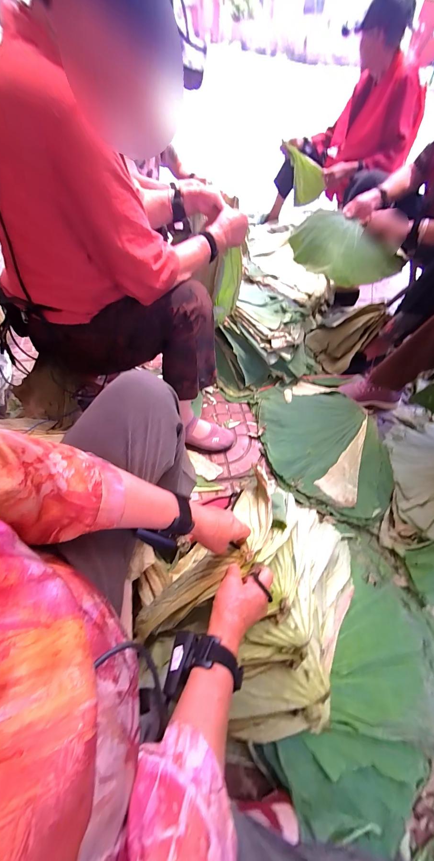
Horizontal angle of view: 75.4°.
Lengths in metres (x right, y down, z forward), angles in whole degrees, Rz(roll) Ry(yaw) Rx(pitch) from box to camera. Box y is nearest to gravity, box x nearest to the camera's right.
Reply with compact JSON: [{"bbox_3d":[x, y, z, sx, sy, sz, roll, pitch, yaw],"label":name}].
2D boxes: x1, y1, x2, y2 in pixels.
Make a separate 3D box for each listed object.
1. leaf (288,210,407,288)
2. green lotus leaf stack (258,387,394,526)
[{"bbox_3d":[0.429,-0.645,1.005,0.168,0.139,0.401,-33,62,-22],"label":"leaf"},{"bbox_3d":[0.317,0.028,0.878,0.324,0.078,0.514,-5,56,-5],"label":"green lotus leaf stack"}]

